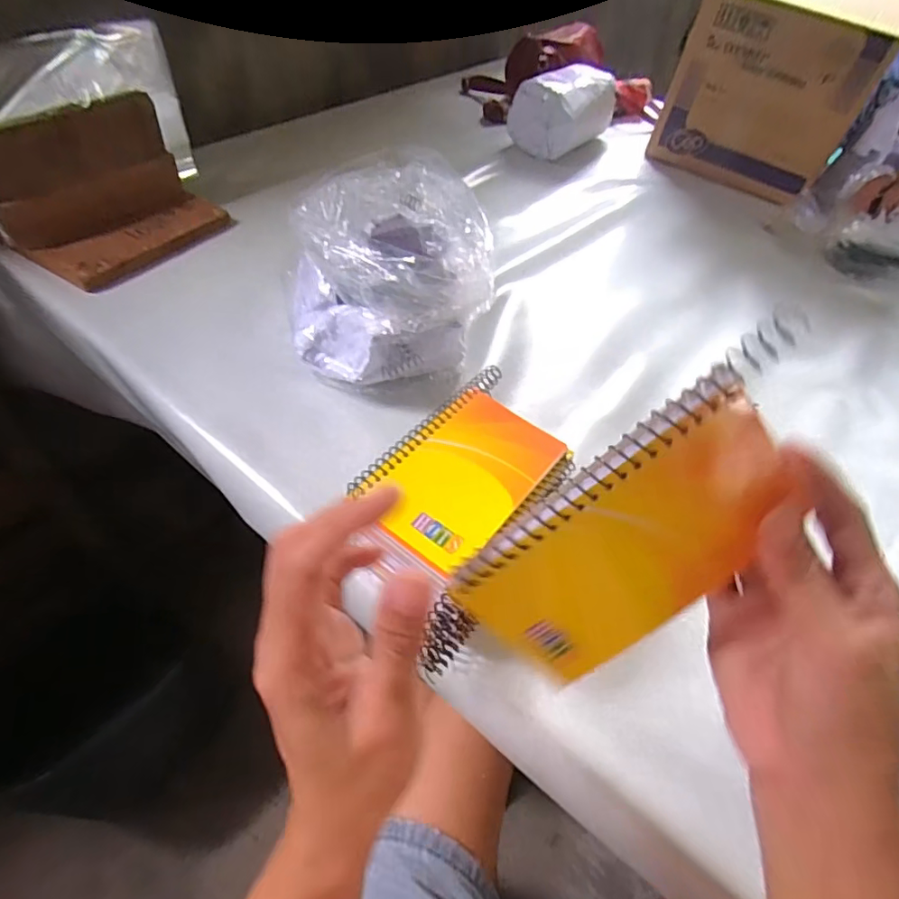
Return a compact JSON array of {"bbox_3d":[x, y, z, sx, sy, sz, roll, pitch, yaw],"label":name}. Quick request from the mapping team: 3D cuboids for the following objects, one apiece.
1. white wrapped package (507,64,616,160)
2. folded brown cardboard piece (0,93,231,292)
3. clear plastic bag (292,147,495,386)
[{"bbox_3d":[0.197,-0.580,0.916,0.123,0.114,0.163,32,55,19],"label":"white wrapped package"},{"bbox_3d":[-0.385,-0.296,0.612,0.121,0.130,0.211,28,54,16],"label":"folded brown cardboard piece"},{"bbox_3d":[-0.052,-0.163,0.520,0.157,0.155,0.189,24,53,13],"label":"clear plastic bag"}]

